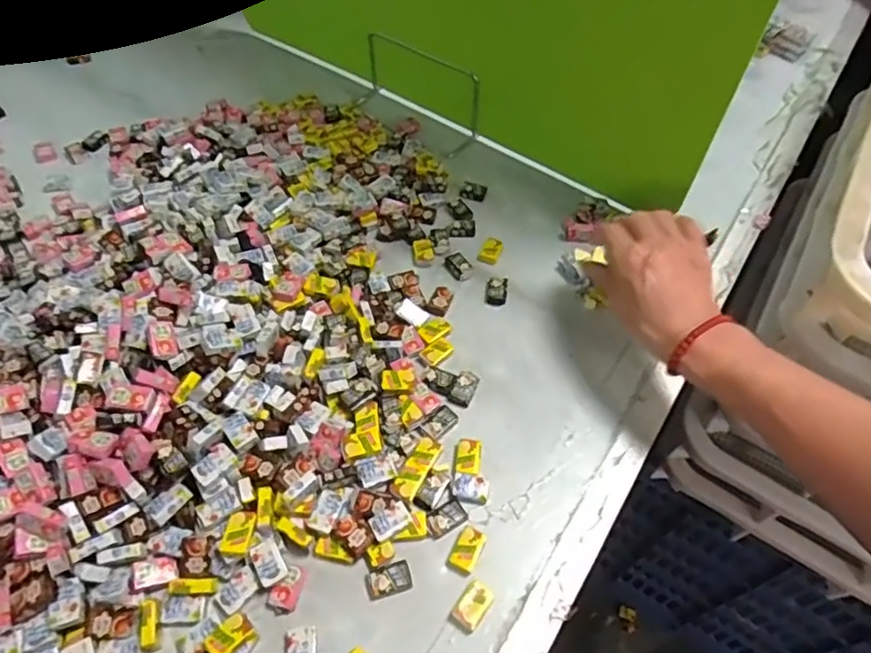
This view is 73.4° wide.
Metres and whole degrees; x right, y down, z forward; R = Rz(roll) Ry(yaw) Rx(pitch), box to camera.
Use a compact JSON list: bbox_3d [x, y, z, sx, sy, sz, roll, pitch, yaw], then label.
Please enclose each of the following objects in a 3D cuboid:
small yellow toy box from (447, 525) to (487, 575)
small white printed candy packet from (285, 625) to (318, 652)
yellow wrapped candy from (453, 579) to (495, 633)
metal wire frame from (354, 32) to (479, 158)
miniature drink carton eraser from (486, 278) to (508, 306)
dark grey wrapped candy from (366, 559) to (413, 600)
[{"bbox_3d":[0.021,0.146,0.384,0.018,0.004,0.029,25,57,16],"label":"small yellow toy box"},{"bbox_3d":[-0.080,0.194,0.348,0.019,0.009,0.027,-7,54,-6],"label":"small white printed candy packet"},{"bbox_3d":[0.024,0.175,0.366,0.017,0.004,0.026,35,60,22],"label":"yellow wrapped candy"},{"bbox_3d":[-0.024,-0.262,0.644,0.153,0.069,0.044,35,61,22],"label":"metal wire frame"},{"bbox_3d":[0.054,-0.032,0.516,0.017,0.005,0.029,7,54,4],"label":"miniature drink carton eraser"},{"bbox_3d":[-0.030,0.162,0.372,0.029,0.007,0.017,-15,55,-12],"label":"dark grey wrapped candy"}]

